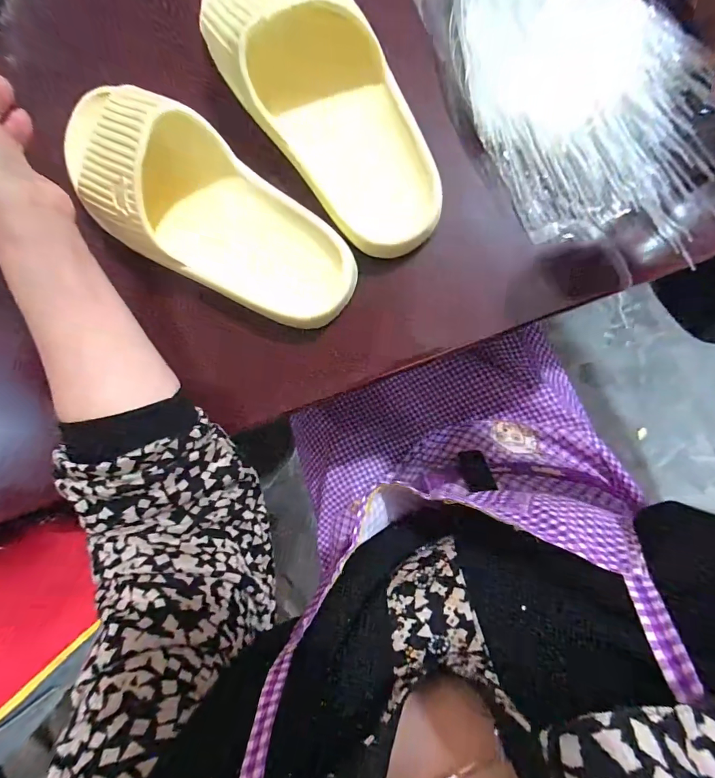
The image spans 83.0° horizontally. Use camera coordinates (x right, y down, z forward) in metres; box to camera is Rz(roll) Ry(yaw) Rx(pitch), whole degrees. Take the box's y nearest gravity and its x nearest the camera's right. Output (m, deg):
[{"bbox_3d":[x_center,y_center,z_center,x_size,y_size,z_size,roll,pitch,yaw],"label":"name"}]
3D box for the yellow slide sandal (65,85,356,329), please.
[{"bbox_3d":[-0.113,-0.128,0.285,0.247,0.062,0.098,30,90,-1],"label":"yellow slide sandal"}]

